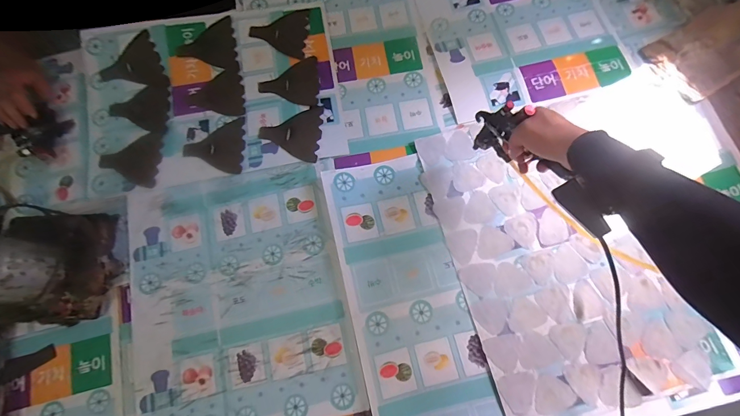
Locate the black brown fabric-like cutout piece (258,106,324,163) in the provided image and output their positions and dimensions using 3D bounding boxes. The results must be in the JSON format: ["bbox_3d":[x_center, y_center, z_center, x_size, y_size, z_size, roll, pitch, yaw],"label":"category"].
[{"bbox_3d":[-0.156,-0.151,0.671,0.122,0.005,0.116,5,72,5],"label":"black brown fabric-like cutout piece"}]

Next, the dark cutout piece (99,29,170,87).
[{"bbox_3d":[-0.496,-0.291,0.706,0.123,0.016,0.119,-23,77,-4],"label":"dark cutout piece"}]

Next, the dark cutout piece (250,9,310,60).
[{"bbox_3d":[-0.196,-0.378,0.729,0.121,0.005,0.119,4,76,3],"label":"dark cutout piece"}]

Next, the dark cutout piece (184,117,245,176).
[{"bbox_3d":[-0.306,-0.119,0.671,0.120,0.006,0.114,-8,71,-1],"label":"dark cutout piece"}]

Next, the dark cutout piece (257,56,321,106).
[{"bbox_3d":[-0.166,-0.258,0.702,0.123,0.005,0.112,-6,72,2],"label":"dark cutout piece"}]

